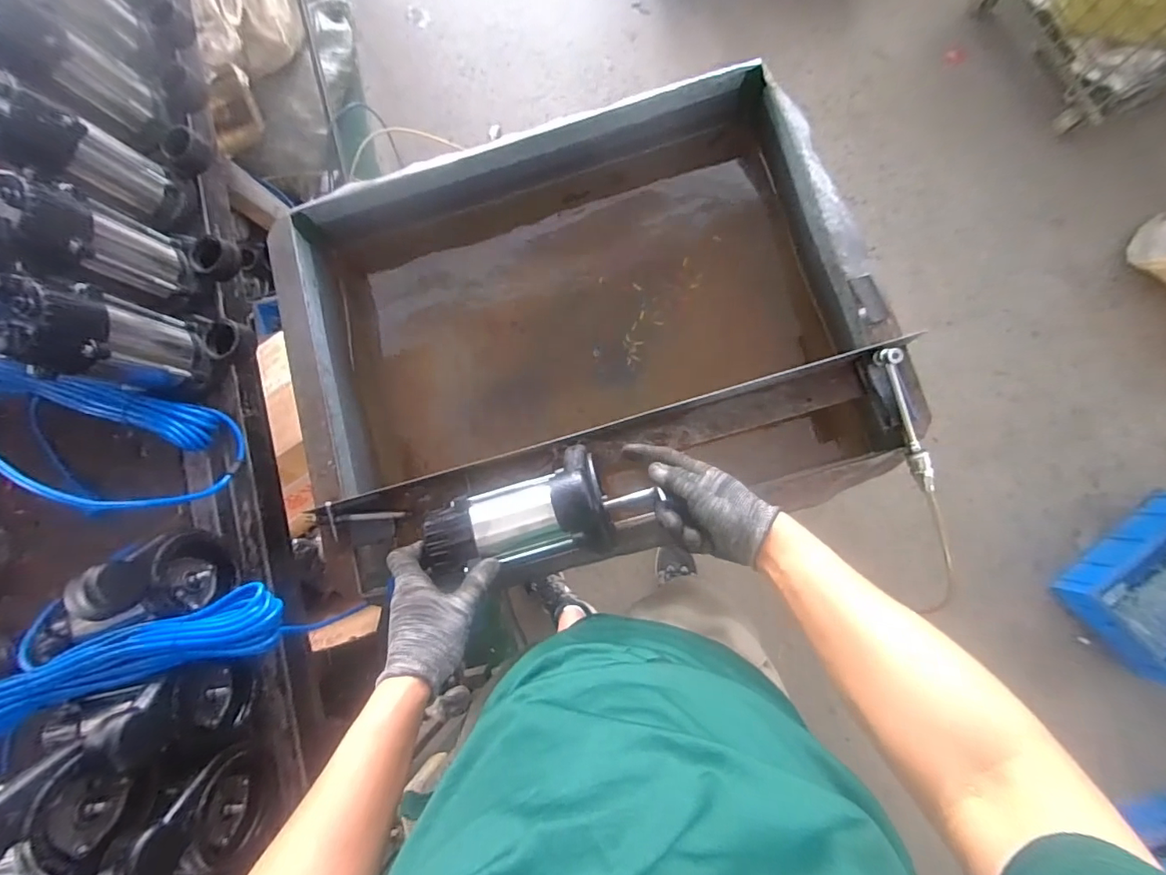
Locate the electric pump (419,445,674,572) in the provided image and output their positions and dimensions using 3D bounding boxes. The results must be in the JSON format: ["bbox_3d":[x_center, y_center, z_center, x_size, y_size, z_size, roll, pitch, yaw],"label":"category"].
[{"bbox_3d":[-0.056,0.080,0.512,0.240,0.104,0.095,-19,81,15],"label":"electric pump"}]

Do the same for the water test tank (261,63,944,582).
[{"bbox_3d":[-0.013,-0.145,0.742,0.757,0.236,0.604,-19,81,3],"label":"water test tank"}]

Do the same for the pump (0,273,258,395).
[{"bbox_3d":[-0.538,-0.115,0.585,0.145,0.203,0.101,3,83,6],"label":"pump"}]

